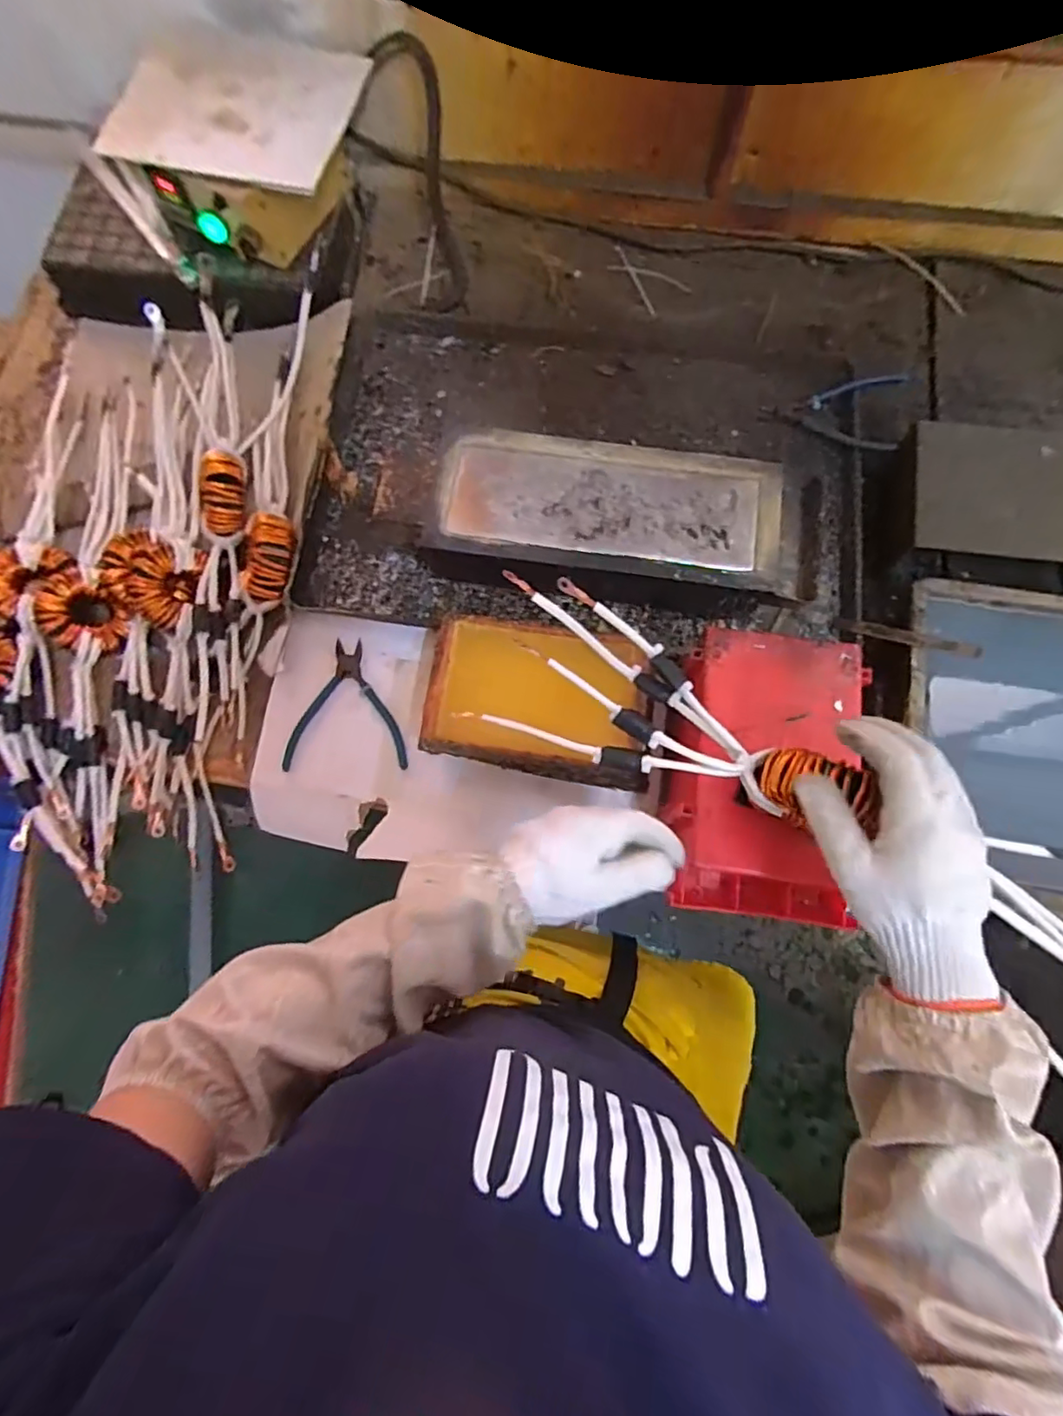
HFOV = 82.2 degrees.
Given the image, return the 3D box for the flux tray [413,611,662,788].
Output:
[{"bbox_3d":[0.010,-0.005,0.593,0.215,0.070,0.135,8,75,2],"label":"flux tray"}]

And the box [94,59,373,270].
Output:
[{"bbox_3d":[-0.319,-0.623,0.690,0.248,0.098,0.188,19,76,5],"label":"box"}]

